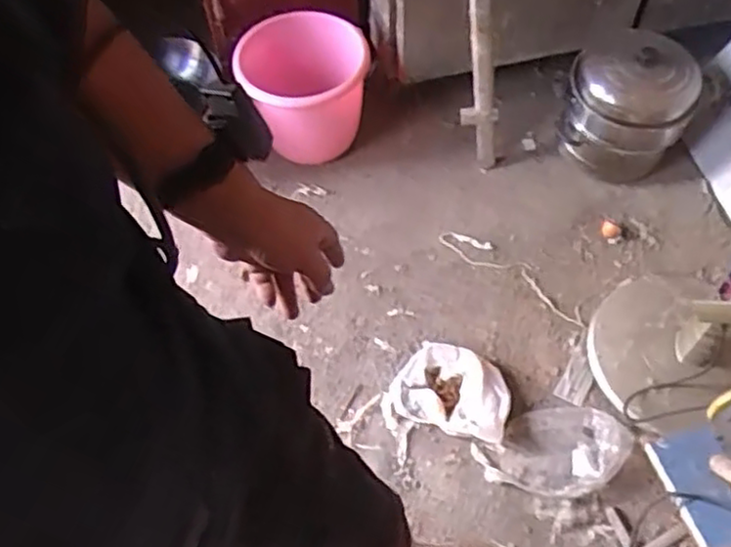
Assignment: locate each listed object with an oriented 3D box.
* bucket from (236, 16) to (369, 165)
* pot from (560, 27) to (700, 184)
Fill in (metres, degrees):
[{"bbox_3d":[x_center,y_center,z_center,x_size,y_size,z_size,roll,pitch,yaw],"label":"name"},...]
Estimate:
[{"bbox_3d":[-0.137,-0.450,1.665,0.264,0.229,0.277,0,58,1],"label":"bucket"},{"bbox_3d":[0.566,-0.359,1.568,0.259,0.260,0.208,18,60,12],"label":"pot"}]

